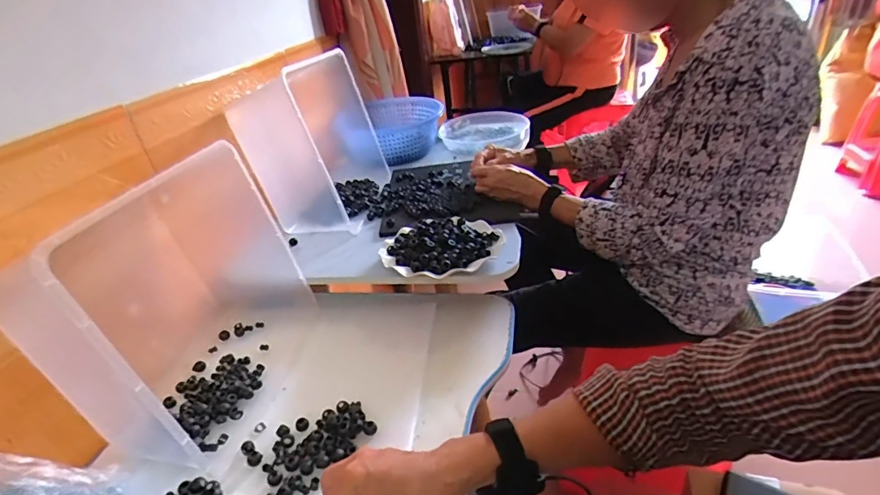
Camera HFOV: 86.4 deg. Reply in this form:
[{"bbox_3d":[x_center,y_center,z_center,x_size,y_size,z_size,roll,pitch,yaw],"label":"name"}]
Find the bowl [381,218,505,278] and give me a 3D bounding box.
[{"bbox_3d":[0.002,0.000,0.706,0.183,0.043,0.155,-4,30,7],"label":"bowl"}]

